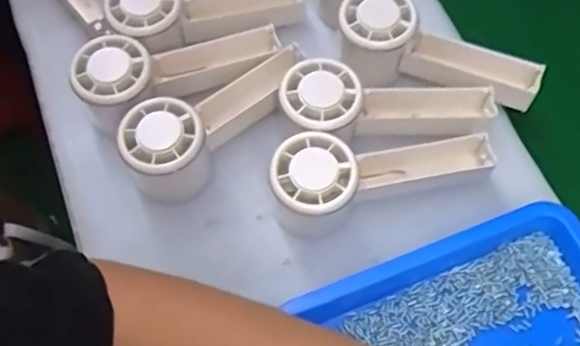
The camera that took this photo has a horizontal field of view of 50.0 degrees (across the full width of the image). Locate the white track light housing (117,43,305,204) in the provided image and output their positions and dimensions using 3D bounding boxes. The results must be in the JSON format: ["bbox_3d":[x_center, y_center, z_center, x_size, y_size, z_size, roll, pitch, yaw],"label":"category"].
[{"bbox_3d":[-0.053,-0.044,0.455,0.149,0.058,0.050,-41,70,-16],"label":"white track light housing"}]

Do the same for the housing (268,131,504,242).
[{"bbox_3d":[0.063,-0.005,0.429,0.150,0.056,0.052,-18,65,-6],"label":"housing"}]

